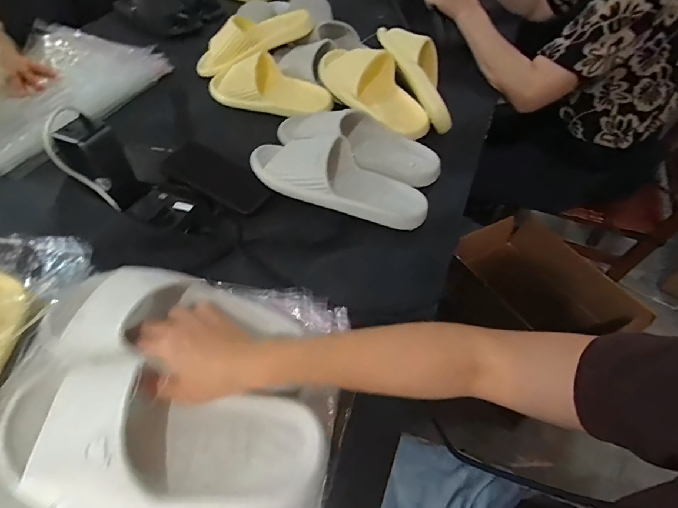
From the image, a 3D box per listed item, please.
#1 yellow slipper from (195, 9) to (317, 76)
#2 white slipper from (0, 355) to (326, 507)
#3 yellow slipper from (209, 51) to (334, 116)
[{"bbox_3d":[-0.176,-0.418,0.768,0.248,0.060,0.071,-15,50,11],"label":"yellow slipper"},{"bbox_3d":[-0.156,0.151,0.334,0.283,0.062,0.110,6,51,1],"label":"white slipper"},{"bbox_3d":[-0.129,-0.317,0.735,0.250,0.063,0.086,18,53,13],"label":"yellow slipper"}]

